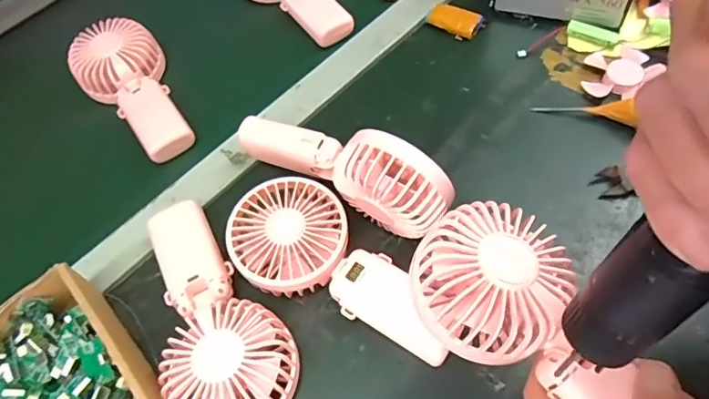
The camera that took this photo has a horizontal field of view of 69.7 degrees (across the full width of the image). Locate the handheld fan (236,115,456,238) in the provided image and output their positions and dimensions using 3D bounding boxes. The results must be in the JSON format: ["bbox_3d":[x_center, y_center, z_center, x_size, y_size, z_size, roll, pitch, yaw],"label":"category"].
[{"bbox_3d":[-0.014,-0.029,0.399,0.186,0.083,0.048,27,65,22],"label":"handheld fan"}]

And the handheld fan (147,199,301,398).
[{"bbox_3d":[-0.110,0.081,0.368,0.082,0.044,0.182,-32,62,-14],"label":"handheld fan"}]

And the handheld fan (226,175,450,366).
[{"bbox_3d":[-0.013,0.056,0.375,0.178,0.045,0.084,35,67,23],"label":"handheld fan"}]

